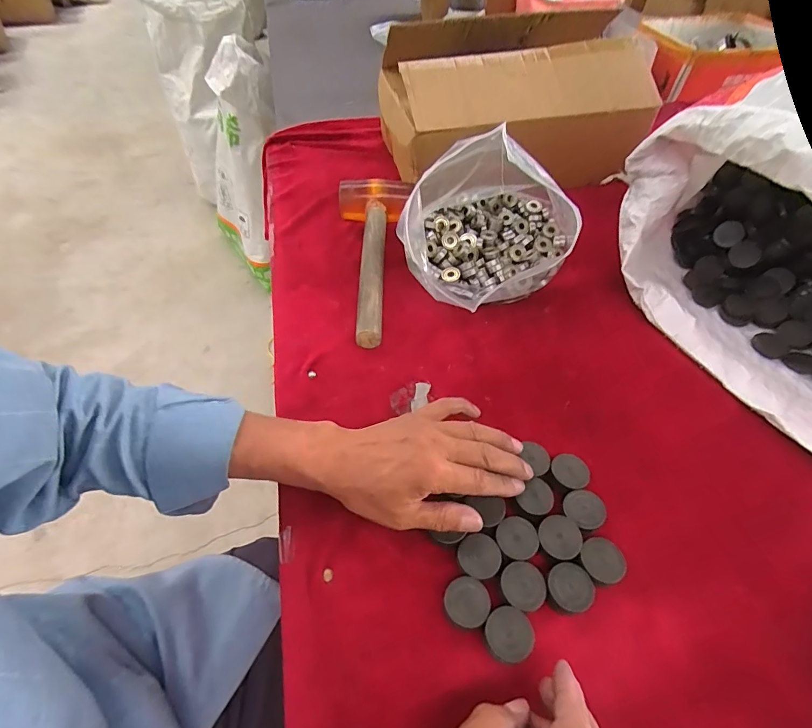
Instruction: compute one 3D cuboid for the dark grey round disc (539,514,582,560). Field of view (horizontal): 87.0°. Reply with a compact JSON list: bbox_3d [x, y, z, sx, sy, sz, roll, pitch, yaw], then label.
[{"bbox_3d":[0.123,0.139,0.342,0.033,0.010,0.032,-15,53,-11],"label":"dark grey round disc"}]

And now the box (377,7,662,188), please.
[{"bbox_3d":[0.155,-0.398,0.649,0.367,0.167,0.190,-8,51,-7],"label":"box"}]

